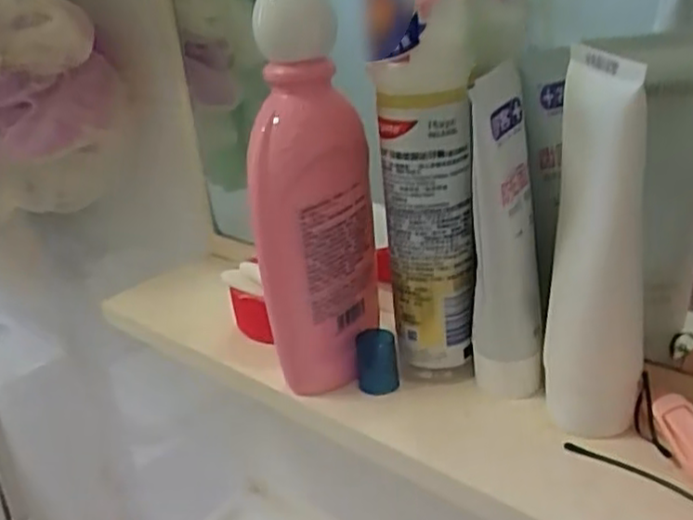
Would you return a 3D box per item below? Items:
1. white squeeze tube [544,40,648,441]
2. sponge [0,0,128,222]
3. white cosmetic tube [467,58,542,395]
[{"bbox_3d":[0.097,-0.003,0.281,0.035,0.147,0.037,2,24,17],"label":"white squeeze tube"},{"bbox_3d":[-0.221,-0.100,0.481,0.133,0.145,0.094,-22,28,-33],"label":"sponge"},{"bbox_3d":[0.067,-0.005,0.302,0.028,0.139,0.034,0,23,13],"label":"white cosmetic tube"}]

